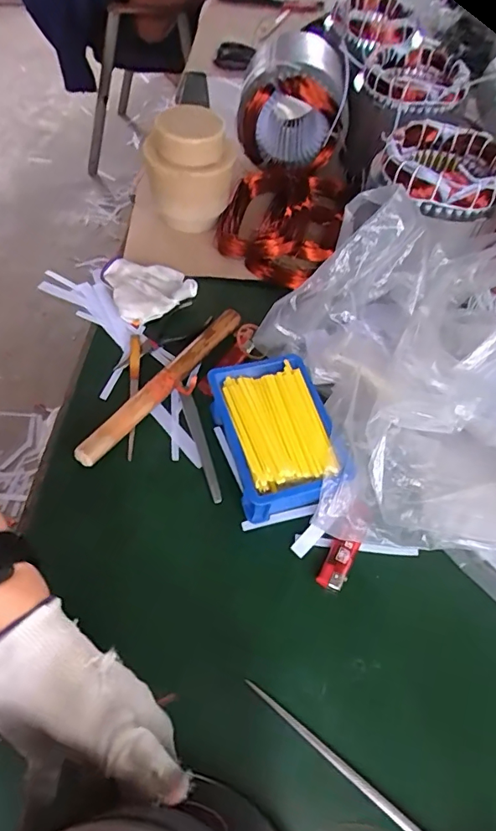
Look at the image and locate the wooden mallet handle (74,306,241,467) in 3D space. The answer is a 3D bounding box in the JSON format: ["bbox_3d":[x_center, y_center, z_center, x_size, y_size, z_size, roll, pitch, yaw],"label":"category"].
[{"bbox_3d":[-0.085,-0.033,0.500,0.024,0.025,0.232,34,60,18],"label":"wooden mallet handle"}]

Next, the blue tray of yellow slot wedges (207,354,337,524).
[{"bbox_3d":[0.024,0.020,0.458,0.092,0.057,0.151,-12,57,-12],"label":"blue tray of yellow slot wedges"}]

